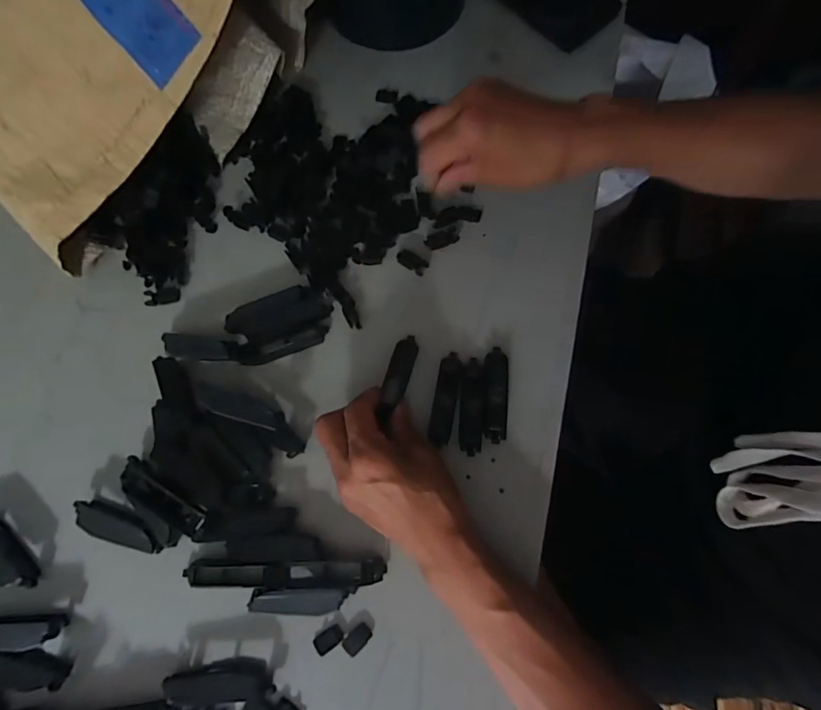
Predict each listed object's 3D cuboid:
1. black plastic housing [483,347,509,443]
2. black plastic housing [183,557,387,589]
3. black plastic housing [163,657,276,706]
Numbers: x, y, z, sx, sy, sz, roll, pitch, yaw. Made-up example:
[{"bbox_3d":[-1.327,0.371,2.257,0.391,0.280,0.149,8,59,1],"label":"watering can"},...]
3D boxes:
[{"bbox_3d":[0.068,0.031,0.369,0.019,0.013,0.075,3,74,2],"label":"black plastic housing"},{"bbox_3d":[-0.091,0.158,0.339,0.142,0.015,0.018,-1,74,1],"label":"black plastic housing"},{"bbox_3d":[-0.130,0.223,0.317,0.068,0.018,0.024,-2,74,1],"label":"black plastic housing"}]

